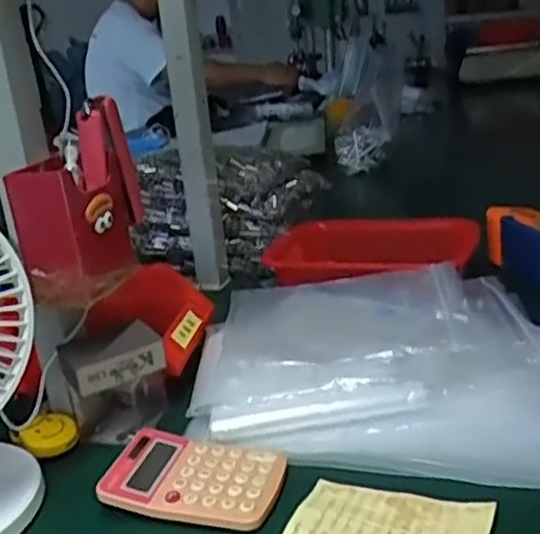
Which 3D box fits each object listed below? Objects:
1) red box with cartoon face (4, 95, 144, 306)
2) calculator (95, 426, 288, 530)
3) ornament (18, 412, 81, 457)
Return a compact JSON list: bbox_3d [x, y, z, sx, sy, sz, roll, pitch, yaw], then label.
[{"bbox_3d":[-0.140,-0.047,0.546,0.054,0.120,0.098,-1,21,17],"label":"red box with cartoon face"},{"bbox_3d":[-0.051,0.145,0.511,0.115,0.018,0.074,5,29,17],"label":"calculator"},{"bbox_3d":[-0.173,0.132,0.581,0.036,0.020,0.044,4,23,30],"label":"ornament"}]

